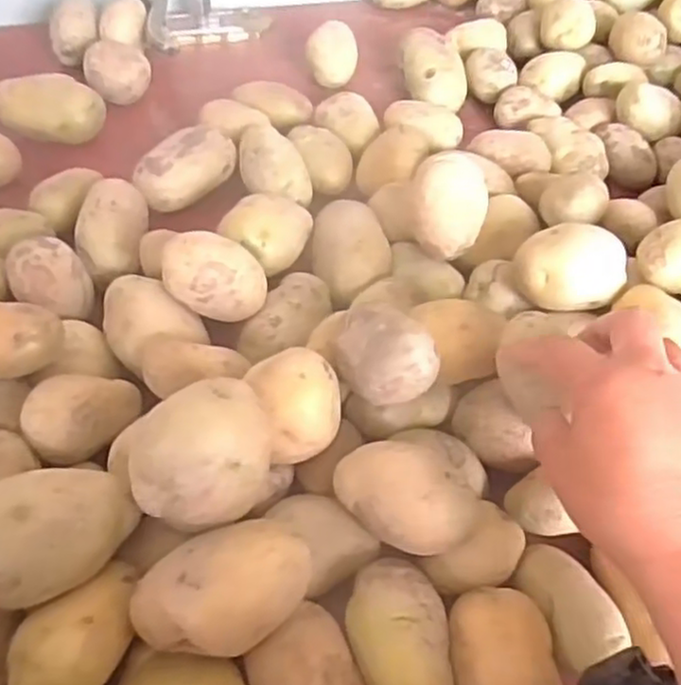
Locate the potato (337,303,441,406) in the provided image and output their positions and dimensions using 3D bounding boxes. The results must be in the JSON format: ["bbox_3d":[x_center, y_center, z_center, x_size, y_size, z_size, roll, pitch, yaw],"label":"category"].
[{"bbox_3d":[0.027,0.004,0.410,0.047,0.041,0.067,-19,55,-18],"label":"potato"}]

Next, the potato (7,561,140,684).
[{"bbox_3d":[-0.123,0.139,0.333,0.045,0.035,0.073,27,55,17],"label":"potato"}]

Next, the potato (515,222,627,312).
[{"bbox_3d":[0.162,-0.053,0.493,0.074,0.043,0.047,9,52,4],"label":"potato"}]

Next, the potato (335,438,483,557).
[{"bbox_3d":[0.036,0.086,0.388,0.077,0.046,0.047,33,57,21],"label":"potato"}]

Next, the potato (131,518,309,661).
[{"bbox_3d":[-0.056,0.123,0.345,0.082,0.053,0.055,-31,60,-25],"label":"potato"}]

